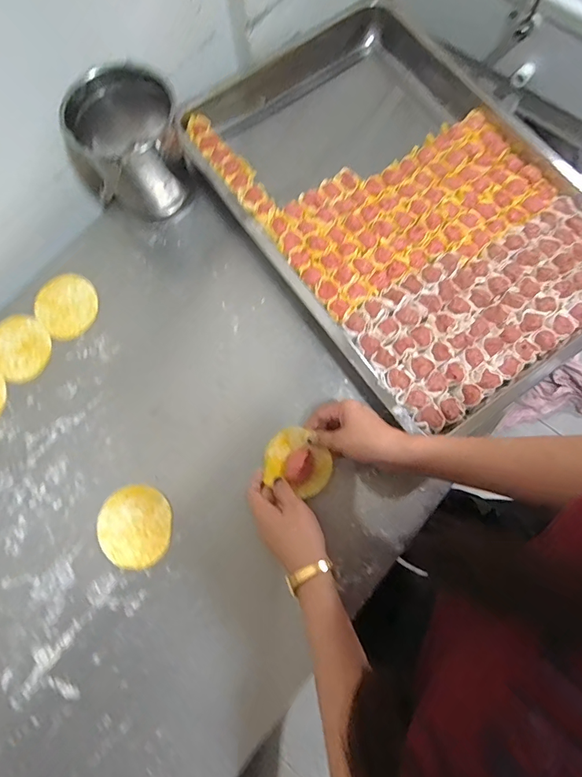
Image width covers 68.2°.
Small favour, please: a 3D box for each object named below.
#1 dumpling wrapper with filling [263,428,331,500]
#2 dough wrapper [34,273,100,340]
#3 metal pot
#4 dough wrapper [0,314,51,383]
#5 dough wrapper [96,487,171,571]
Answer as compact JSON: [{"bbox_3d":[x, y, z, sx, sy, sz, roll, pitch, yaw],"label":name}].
[{"bbox_3d":[0.009,0.084,0.505,0.079,0.030,0.069,21,76,6],"label":"dumpling wrapper with filling"},{"bbox_3d":[-0.306,-0.115,0.587,0.089,0.007,0.082,0,75,0],"label":"dough wrapper"},{"bbox_3d":[-0.208,-0.308,0.559,0.125,0.158,0.122,0,75,0],"label":"metal pot"},{"bbox_3d":[-0.363,-0.055,0.573,0.092,0.004,0.080,38,78,10],"label":"dough wrapper"},{"bbox_3d":[-0.186,0.164,0.511,0.086,0.004,0.091,0,78,0],"label":"dough wrapper"}]

